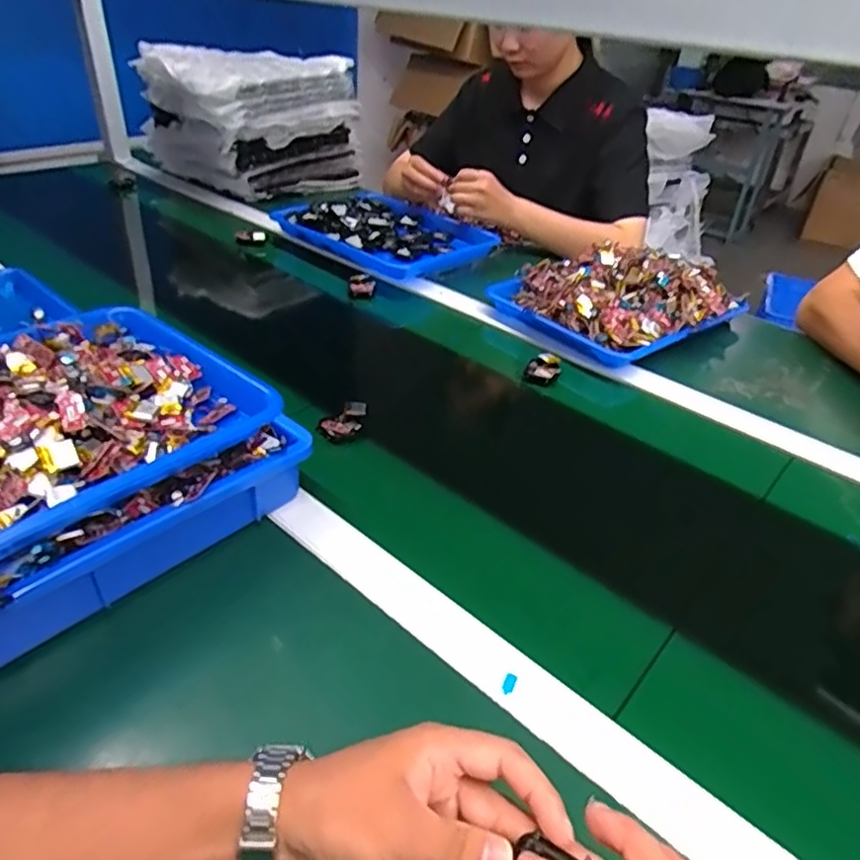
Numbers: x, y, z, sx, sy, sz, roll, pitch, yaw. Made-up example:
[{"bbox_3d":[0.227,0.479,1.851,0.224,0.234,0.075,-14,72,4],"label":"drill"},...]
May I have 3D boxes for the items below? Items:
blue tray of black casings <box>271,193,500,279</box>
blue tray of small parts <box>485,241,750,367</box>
[{"bbox_3d":[-0.067,-0.336,1.070,0.267,0.044,0.300,-25,45,-34],"label":"blue tray of black casings"},{"bbox_3d":[0.260,-0.199,0.889,0.277,0.071,0.255,-24,45,-33],"label":"blue tray of small parts"}]

